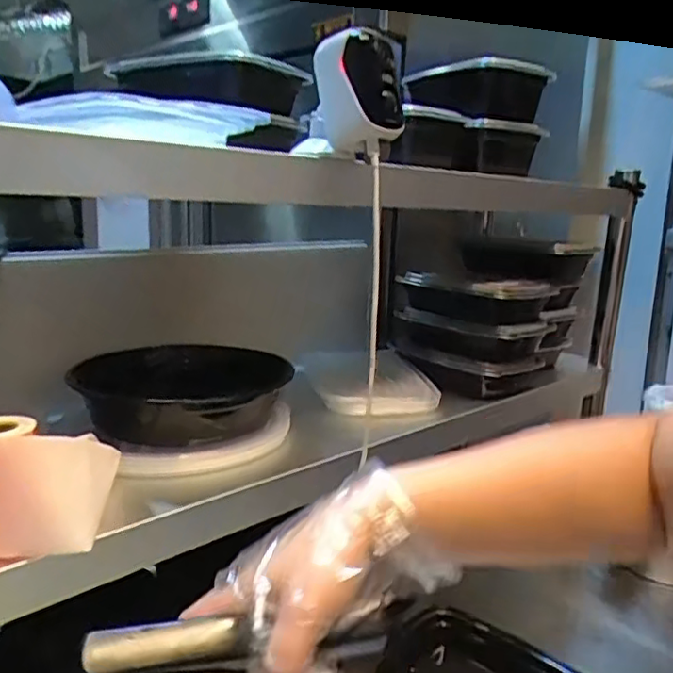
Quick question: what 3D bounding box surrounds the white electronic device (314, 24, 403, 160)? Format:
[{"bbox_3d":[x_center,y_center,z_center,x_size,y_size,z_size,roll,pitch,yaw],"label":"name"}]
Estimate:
[{"bbox_3d":[0.020,-0.213,0.540,0.074,0.096,0.063,0,12,-1],"label":"white electronic device"}]

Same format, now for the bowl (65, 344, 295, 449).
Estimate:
[{"bbox_3d":[-0.169,0.060,0.701,0.202,0.062,0.202,1,12,0],"label":"bowl"}]

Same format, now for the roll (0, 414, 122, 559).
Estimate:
[{"bbox_3d":[-0.223,0.101,0.470,0.103,0.082,0.097,-3,12,-18],"label":"roll"}]

